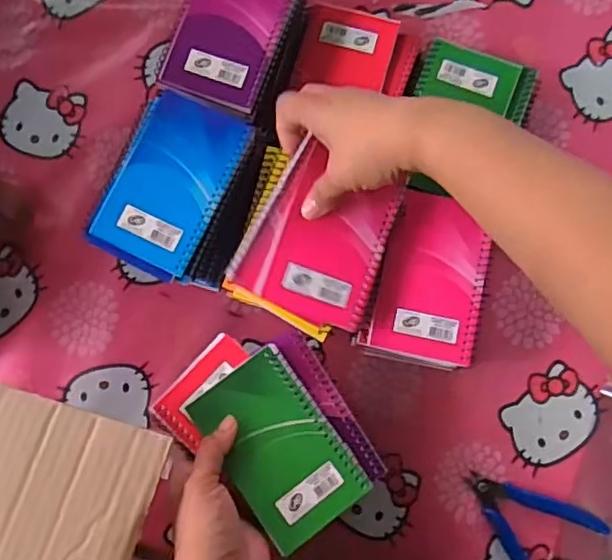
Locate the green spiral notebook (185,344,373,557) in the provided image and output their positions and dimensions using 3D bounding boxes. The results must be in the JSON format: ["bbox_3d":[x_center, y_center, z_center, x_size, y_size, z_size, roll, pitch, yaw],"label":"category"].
[{"bbox_3d":[-0.021,0.125,0.452,0.083,0.007,0.130,-35,77,-7],"label":"green spiral notebook"}]

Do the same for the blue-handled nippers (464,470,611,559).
[{"bbox_3d":[0.190,0.209,0.524,0.116,0.007,0.083,41,87,6],"label":"blue-handled nippers"}]

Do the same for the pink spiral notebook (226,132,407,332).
[{"bbox_3d":[0.010,-0.033,0.464,0.108,0.015,0.119,18,92,-6],"label":"pink spiral notebook"}]

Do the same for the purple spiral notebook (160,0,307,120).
[{"bbox_3d":[-0.059,-0.212,0.514,0.091,0.023,0.139,19,86,4],"label":"purple spiral notebook"}]

